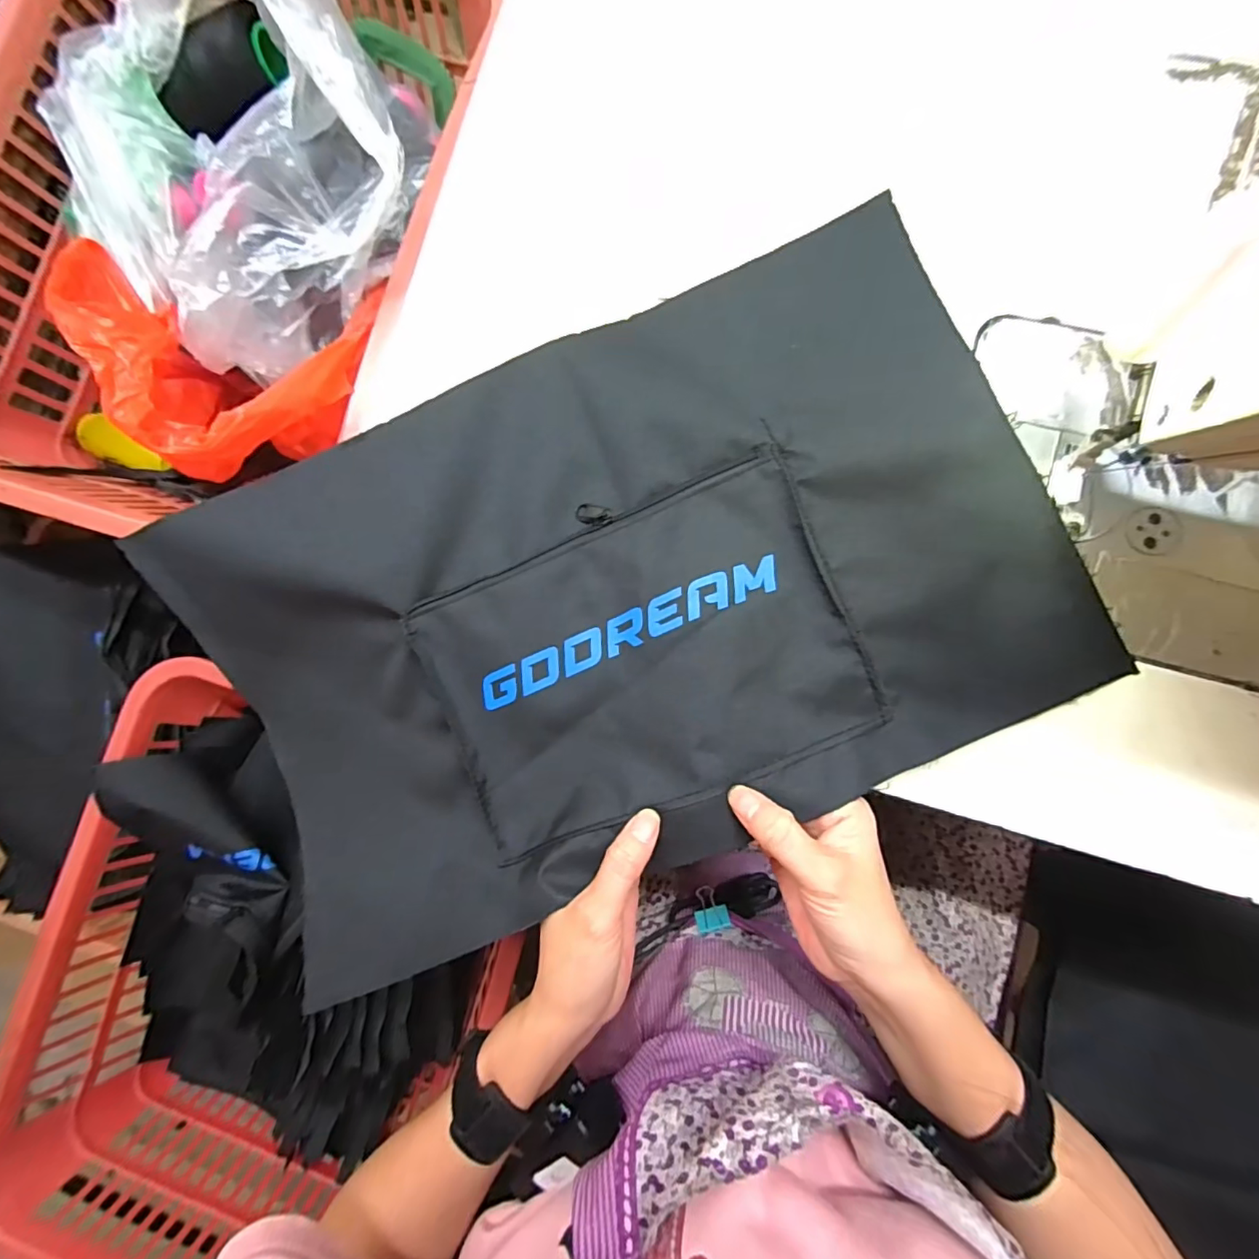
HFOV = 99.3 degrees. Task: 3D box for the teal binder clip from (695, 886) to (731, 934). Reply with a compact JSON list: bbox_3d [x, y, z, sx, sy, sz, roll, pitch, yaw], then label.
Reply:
[{"bbox_3d":[0.062,0.214,0.411,0.026,0.007,0.032,-13,83,3],"label":"teal binder clip"}]

